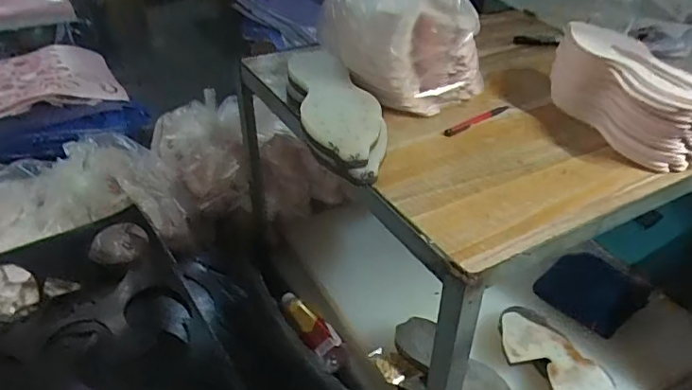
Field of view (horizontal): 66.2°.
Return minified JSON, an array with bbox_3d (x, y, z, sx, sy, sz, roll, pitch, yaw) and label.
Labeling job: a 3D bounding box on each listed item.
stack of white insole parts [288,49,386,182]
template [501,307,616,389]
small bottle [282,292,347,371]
[{"bbox_3d":[-0.012,-0.110,0.696,0.105,0.064,0.260,-6,37,-11],"label":"stack of white insole parts"},{"bbox_3d":[0.343,0.269,0.873,0.109,0.021,0.220,-20,42,-27],"label":"template"},{"bbox_3d":[-0.069,0.238,0.965,0.050,0.038,0.185,-25,44,-31],"label":"small bottle"}]

